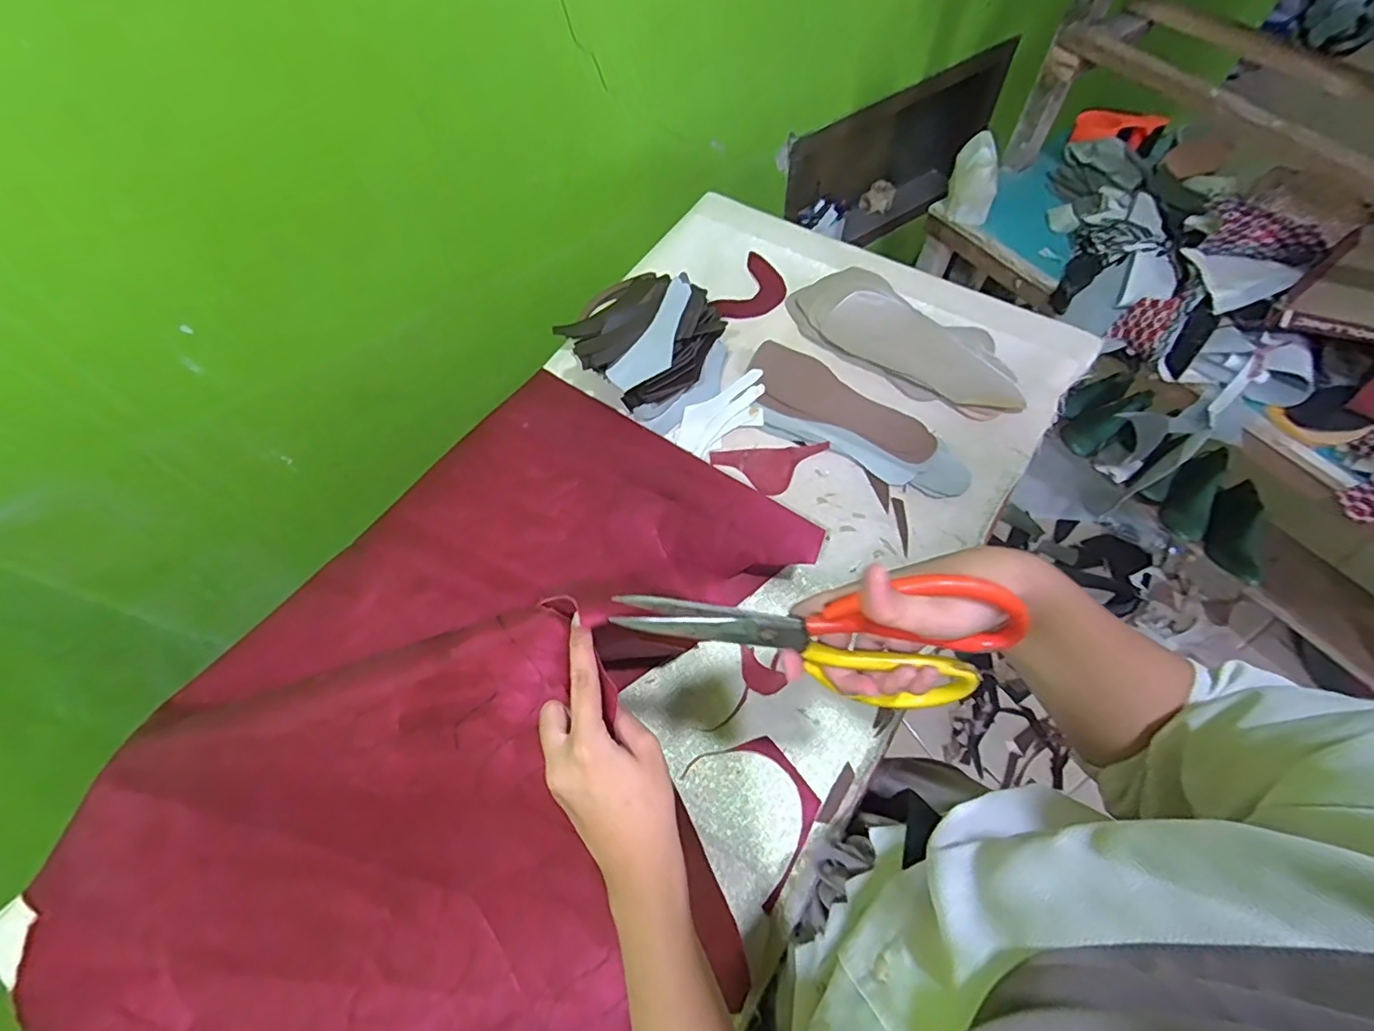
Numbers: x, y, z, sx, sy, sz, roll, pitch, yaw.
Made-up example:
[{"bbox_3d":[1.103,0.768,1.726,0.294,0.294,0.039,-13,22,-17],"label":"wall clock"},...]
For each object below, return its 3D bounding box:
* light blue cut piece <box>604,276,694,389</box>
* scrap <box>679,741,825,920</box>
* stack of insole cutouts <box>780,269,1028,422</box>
[{"bbox_3d":[-0.032,-0.213,0.704,0.054,0.021,0.148,28,83,17],"label":"light blue cut piece"},{"bbox_3d":[0.071,0.273,0.557,0.094,0.005,0.137,-32,65,-12],"label":"scrap"},{"bbox_3d":[0.286,-0.234,0.783,0.328,0.039,0.131,32,69,19],"label":"stack of insole cutouts"}]

